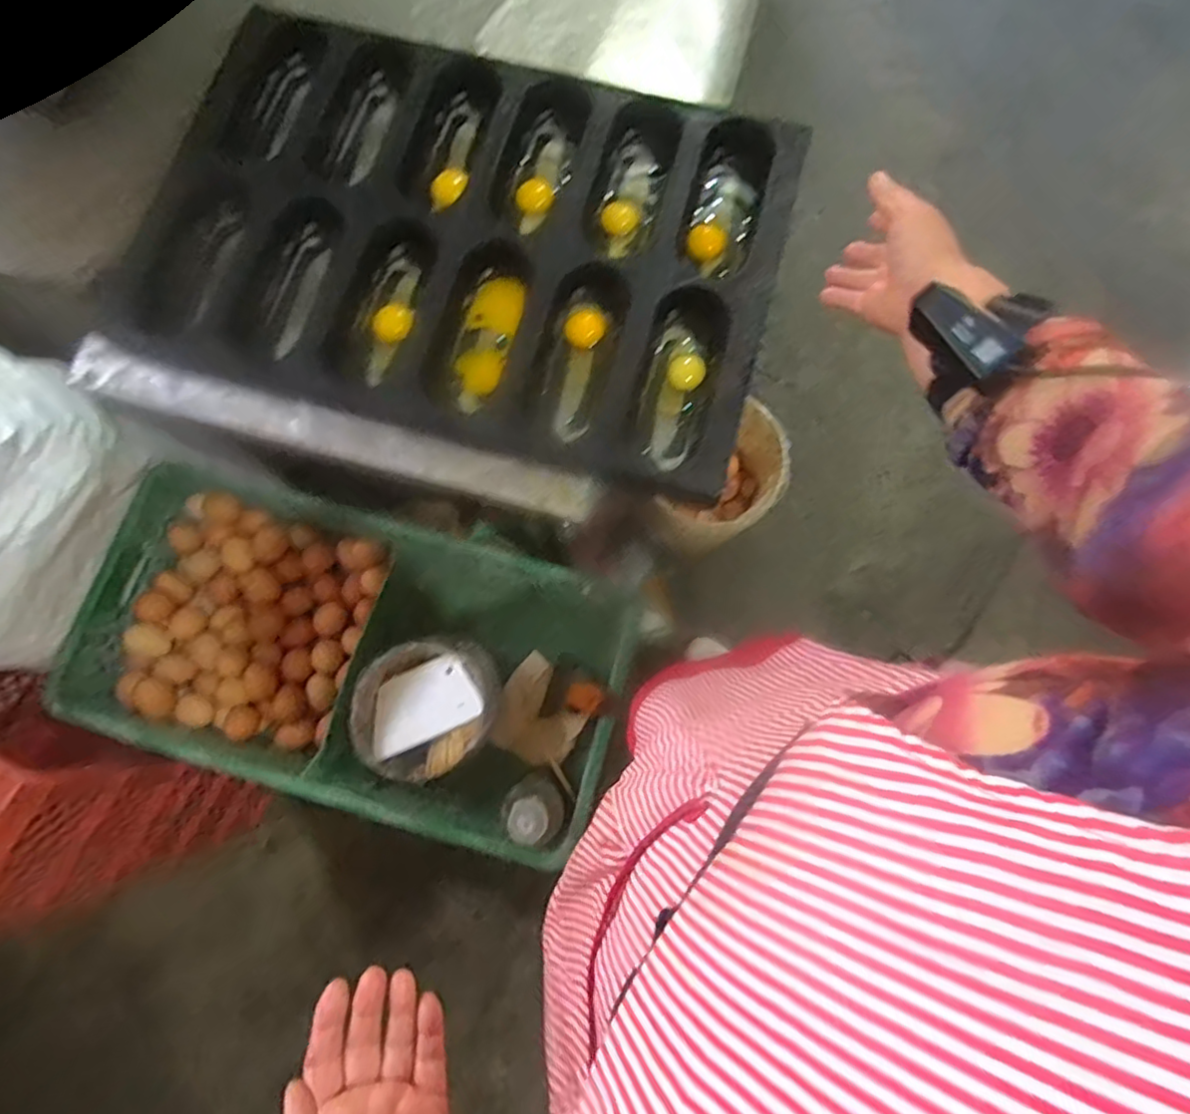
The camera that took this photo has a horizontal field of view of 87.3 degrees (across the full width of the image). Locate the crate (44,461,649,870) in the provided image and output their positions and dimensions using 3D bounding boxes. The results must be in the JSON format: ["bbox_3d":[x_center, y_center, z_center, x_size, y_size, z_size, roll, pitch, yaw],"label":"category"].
[{"bbox_3d":[-0.290,0.130,0.820,0.650,0.196,0.324,15,78,4],"label":"crate"}]

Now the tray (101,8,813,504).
[{"bbox_3d":[-0.126,-0.315,0.612,0.598,0.057,0.380,18,78,4],"label":"tray"}]

